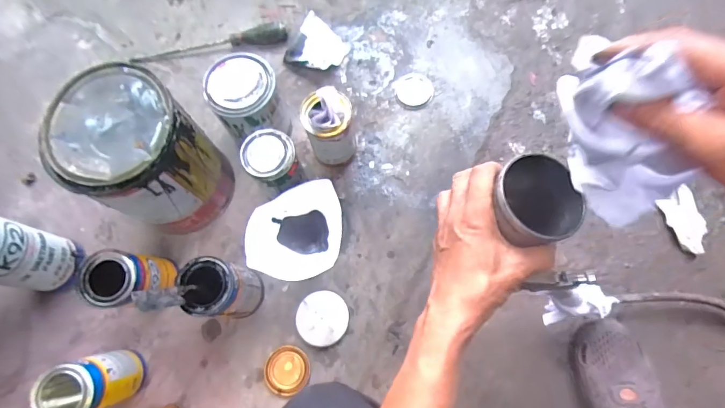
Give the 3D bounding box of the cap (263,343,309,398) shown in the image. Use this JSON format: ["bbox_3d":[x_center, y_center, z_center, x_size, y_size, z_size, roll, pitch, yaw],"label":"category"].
[{"bbox_3d":[-0.110,0.244,0.585,0.064,0.012,0.066,0,74,1],"label":"cap"}]

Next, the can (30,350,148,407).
[{"bbox_3d":[-0.357,0.244,0.532,0.071,0.146,0.069,0,74,1],"label":"can"}]

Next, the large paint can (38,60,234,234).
[{"bbox_3d":[-0.296,-0.059,0.567,0.161,0.227,0.149,0,74,1],"label":"large paint can"}]

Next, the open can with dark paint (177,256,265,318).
[{"bbox_3d":[-0.190,0.120,0.557,0.070,0.138,0.071,0,74,1],"label":"open can with dark paint"}]

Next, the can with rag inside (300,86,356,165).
[{"bbox_3d":[-0.047,-0.110,0.618,0.070,0.148,0.070,0,74,1],"label":"can with rag inside"}]

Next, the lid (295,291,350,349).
[{"bbox_3d":[-0.060,0.171,0.598,0.075,0.015,0.077,0,74,1],"label":"lid"}]

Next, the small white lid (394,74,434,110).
[{"bbox_3d":[0.091,-0.200,0.705,0.066,0.016,0.063,0,74,1],"label":"small white lid"}]

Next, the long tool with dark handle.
[{"bbox_3d":[-0.283,-0.301,0.742,0.285,0.033,0.035,-9,74,-1],"label":"long tool with dark handle"}]

